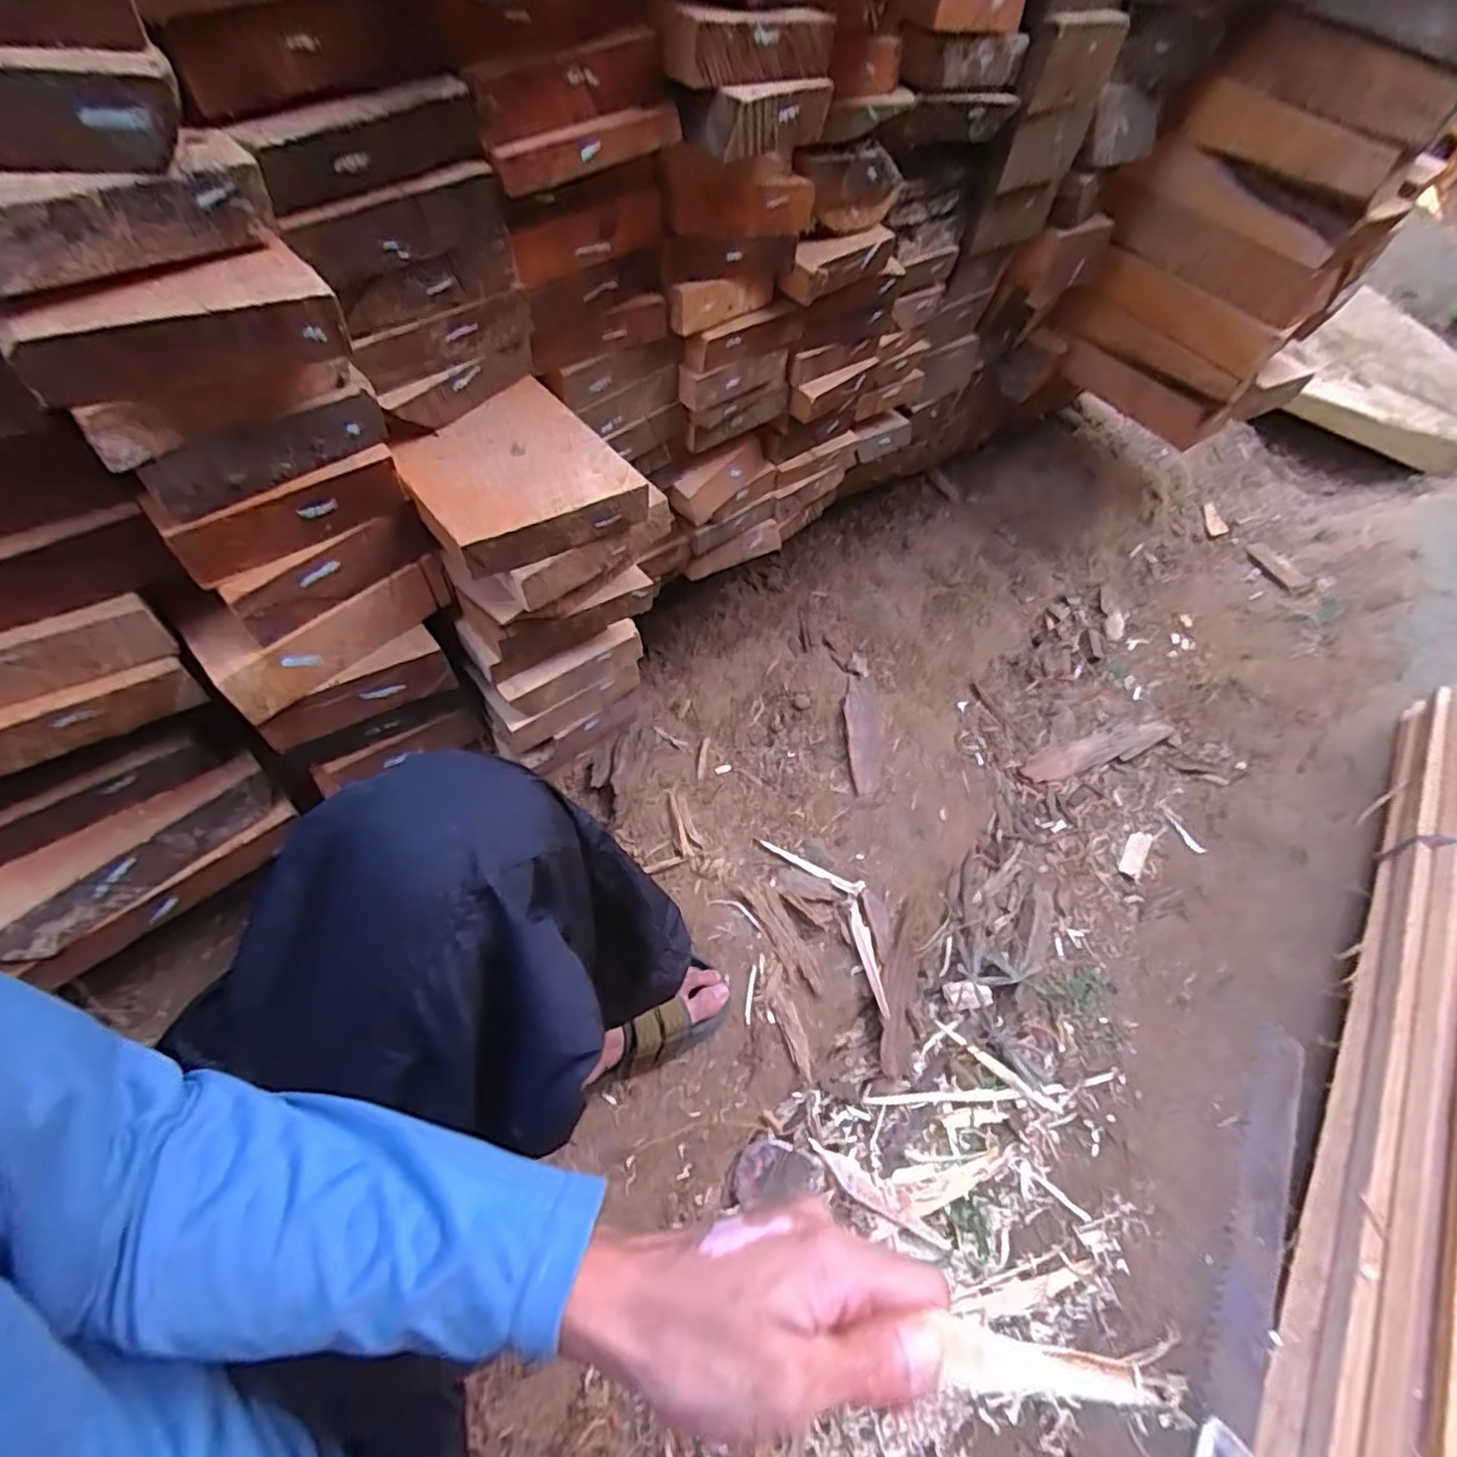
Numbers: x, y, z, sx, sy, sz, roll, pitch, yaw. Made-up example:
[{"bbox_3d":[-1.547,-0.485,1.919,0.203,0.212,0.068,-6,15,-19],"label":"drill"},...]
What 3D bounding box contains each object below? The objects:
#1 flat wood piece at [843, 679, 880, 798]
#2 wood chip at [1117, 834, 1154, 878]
[{"bbox_3d":[0.188,0.008,0.964,0.052,0.007,0.178,10,60,-17],"label":"flat wood piece"},{"bbox_3d":[0.584,0.179,0.988,0.030,0.008,0.080,33,65,15],"label":"wood chip"}]

